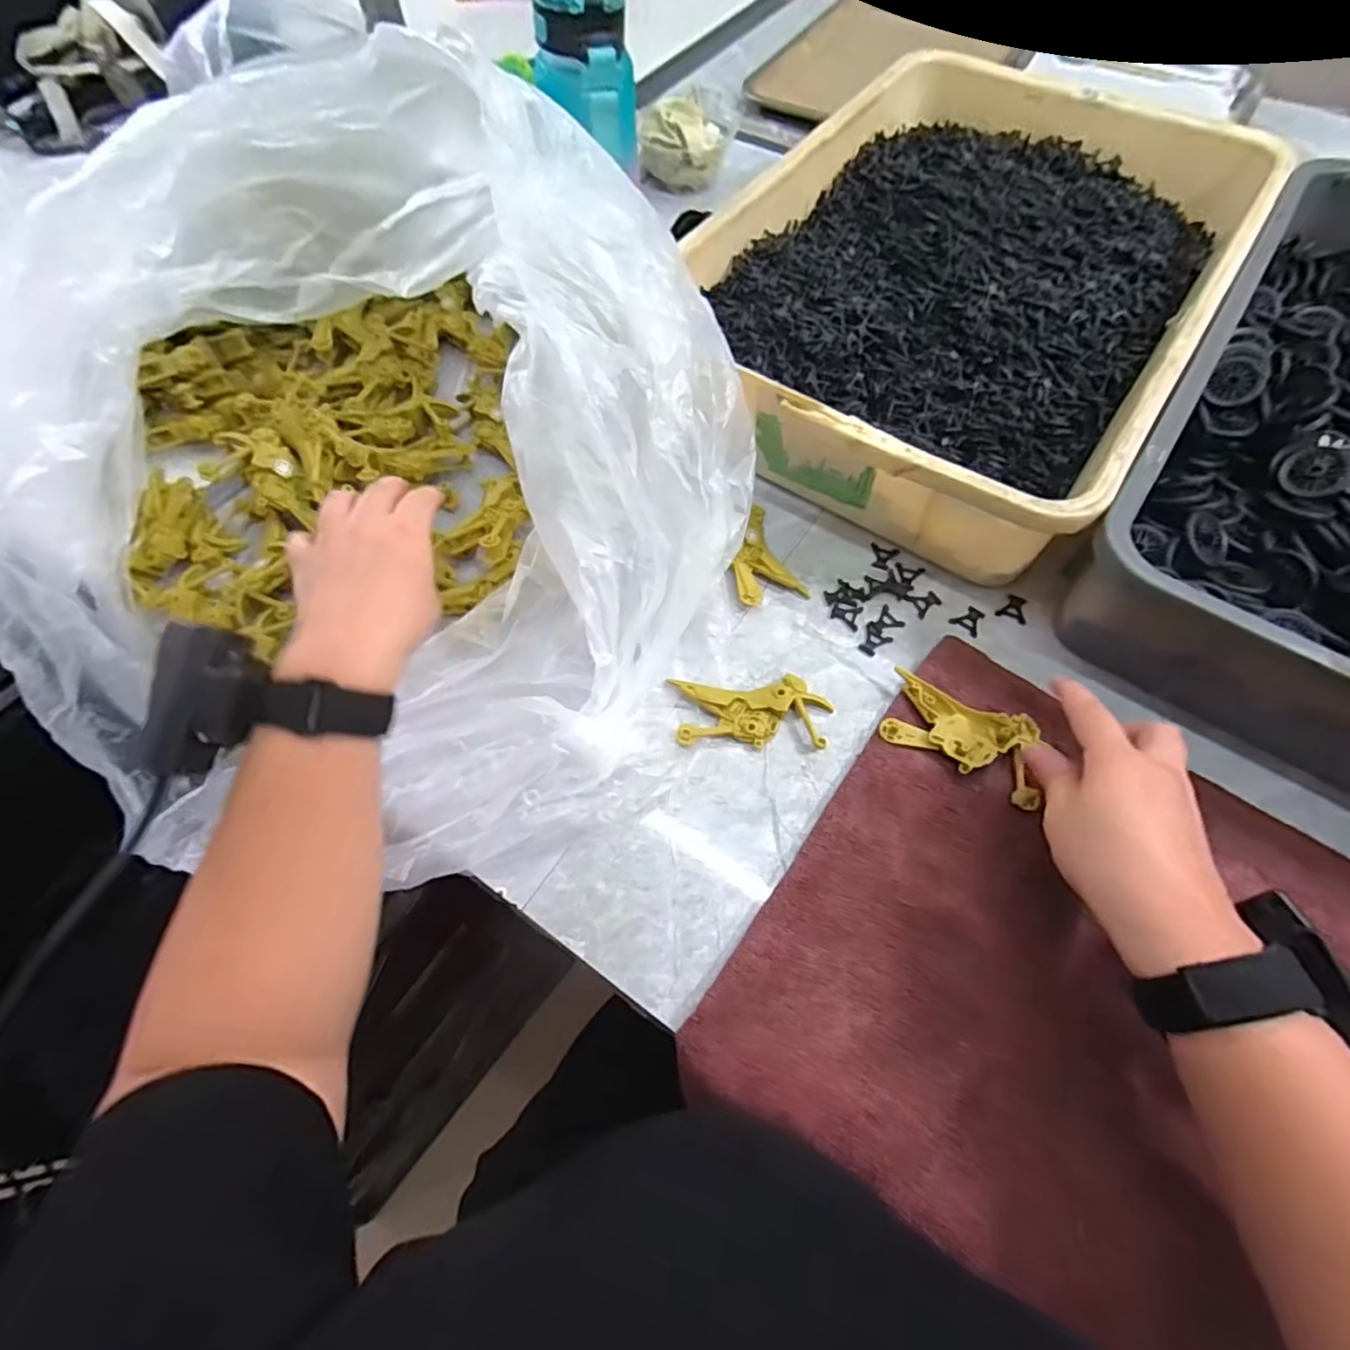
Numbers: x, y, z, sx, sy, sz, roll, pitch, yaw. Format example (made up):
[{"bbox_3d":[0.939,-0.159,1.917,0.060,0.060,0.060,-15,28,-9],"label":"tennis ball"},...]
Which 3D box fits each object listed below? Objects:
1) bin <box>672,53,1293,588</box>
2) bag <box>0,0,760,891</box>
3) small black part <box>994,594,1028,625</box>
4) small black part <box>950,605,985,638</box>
[{"bbox_3d":[0.238,-0.326,0.549,0.351,0.098,0.512,30,67,17],"label":"bin"},{"bbox_3d":[-0.214,-0.152,0.411,0.515,0.207,0.469,4,62,4],"label":"bag"},{"bbox_3d":[0.239,-0.047,0.456,0.020,0.005,0.021,25,66,15],"label":"small black part"},{"bbox_3d":[0.206,-0.039,0.452,0.020,0.004,0.022,36,69,19],"label":"small black part"}]

